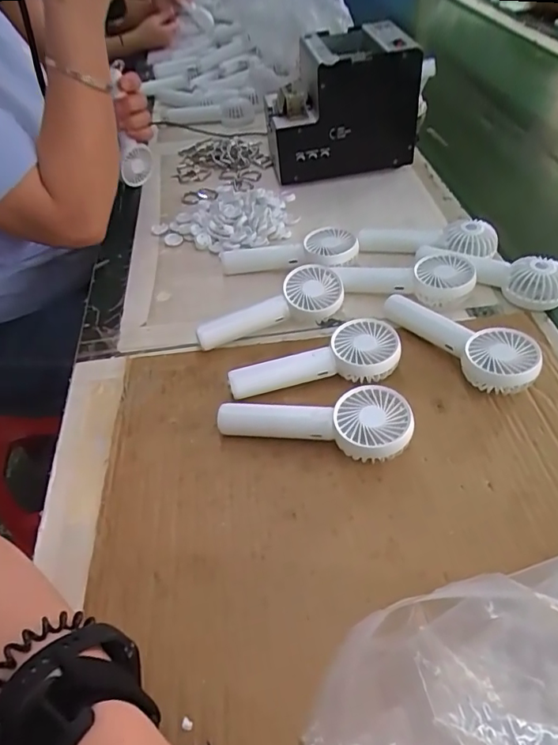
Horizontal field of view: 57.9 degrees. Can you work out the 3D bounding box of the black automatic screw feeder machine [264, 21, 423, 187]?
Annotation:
[{"bbox_3d":[0.079,-0.355,0.672,0.176,0.144,0.135,-12,46,-7],"label":"black automatic screw feeder machine"}]

